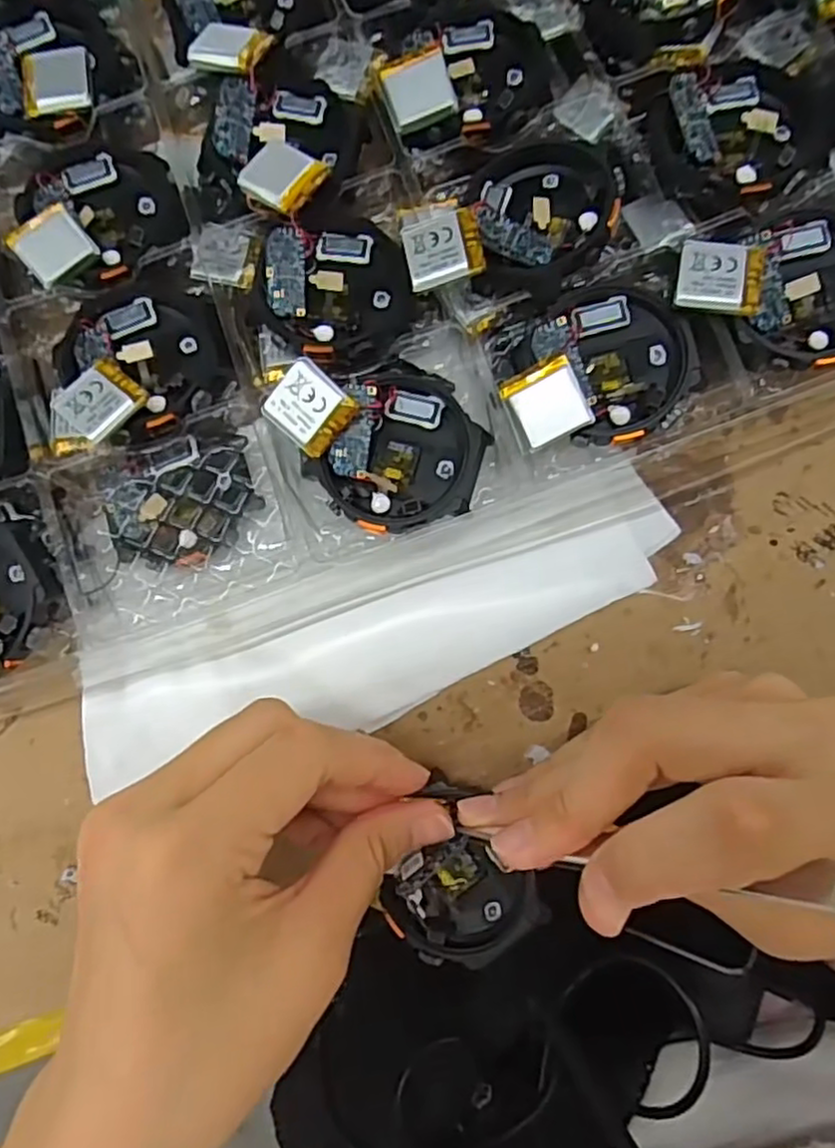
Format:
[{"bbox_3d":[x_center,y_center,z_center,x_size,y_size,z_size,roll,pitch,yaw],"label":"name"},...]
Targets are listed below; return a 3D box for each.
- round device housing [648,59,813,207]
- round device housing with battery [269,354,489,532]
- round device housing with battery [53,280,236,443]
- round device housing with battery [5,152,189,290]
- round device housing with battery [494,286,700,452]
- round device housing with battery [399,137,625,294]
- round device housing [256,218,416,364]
[{"bbox_3d":[0.100,-0.142,0.224,0.046,0.012,0.053,-3,81,3],"label":"round device housing"},{"bbox_3d":[-0.009,-0.042,0.212,0.050,0.014,0.059,-34,80,-2],"label":"round device housing with battery"},{"bbox_3d":[-0.090,-0.071,0.230,0.053,0.022,0.051,-1,81,4],"label":"round device housing with battery"},{"bbox_3d":[-0.107,-0.123,0.237,0.054,0.017,0.048,-19,80,1],"label":"round device housing with battery"},{"bbox_3d":[0.054,-0.064,0.211,0.056,0.009,0.048,-14,80,2],"label":"round device housing with battery"},{"bbox_3d":[0.029,-0.111,0.220,0.069,0.014,0.051,-30,80,-1],"label":"round device housing with battery"},{"bbox_3d":[-0.027,-0.094,0.229,0.048,0.011,0.051,-1,81,4],"label":"round device housing"}]

